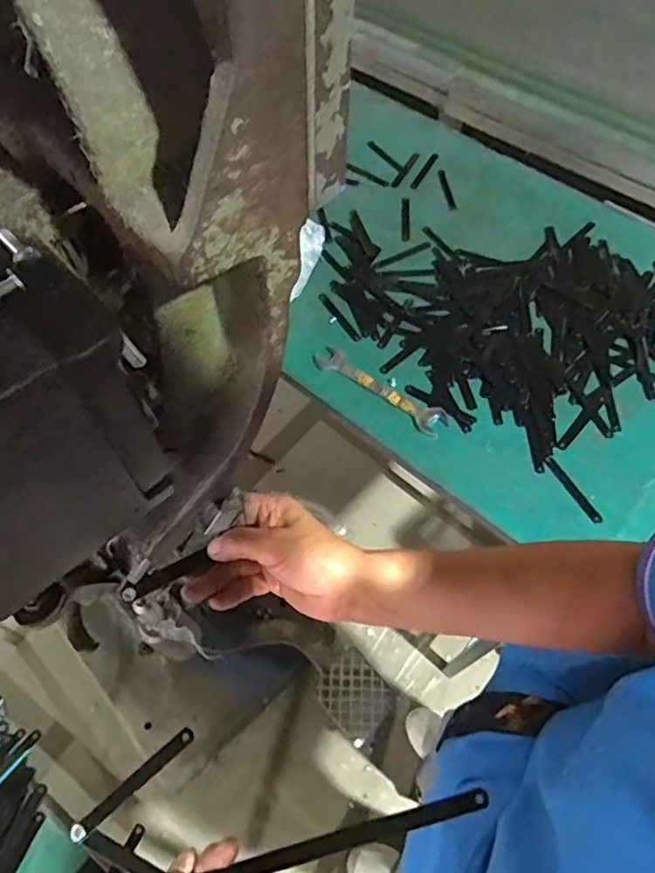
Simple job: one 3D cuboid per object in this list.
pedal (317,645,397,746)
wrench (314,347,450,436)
[{"bbox_3d":[0.050,0.542,1.201,0.121,0.025,0.152,-42,91,-9],"label":"pedal"},{"bbox_3d":[0.071,-0.067,0.777,0.196,0.014,0.037,34,65,17],"label":"wrench"}]

